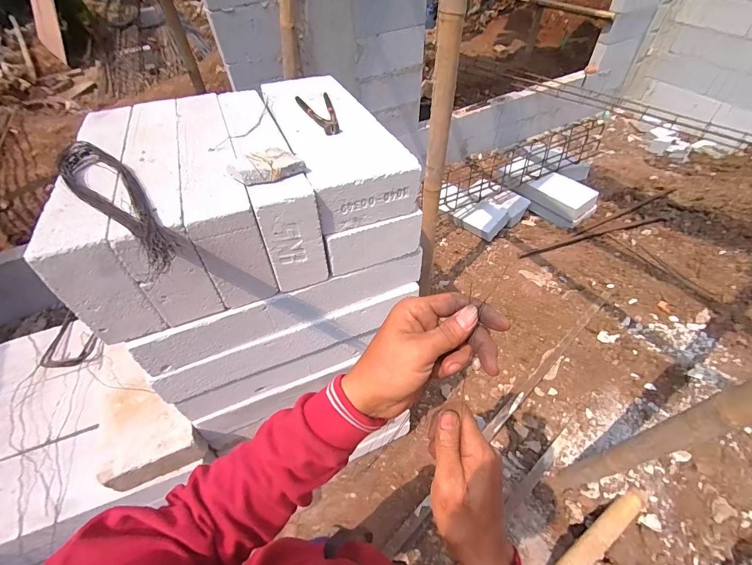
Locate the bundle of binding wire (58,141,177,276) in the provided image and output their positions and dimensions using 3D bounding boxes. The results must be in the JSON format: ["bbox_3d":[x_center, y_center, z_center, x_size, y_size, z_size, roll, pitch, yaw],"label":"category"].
[{"bbox_3d":[-0.392,-0.132,0.530,0.420,0.035,0.086,35,59,28],"label":"bundle of binding wire"}]

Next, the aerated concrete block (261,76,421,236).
[{"bbox_3d":[-0.107,-0.331,0.784,0.200,0.090,0.534,-19,51,-13],"label":"aerated concrete block"}]

